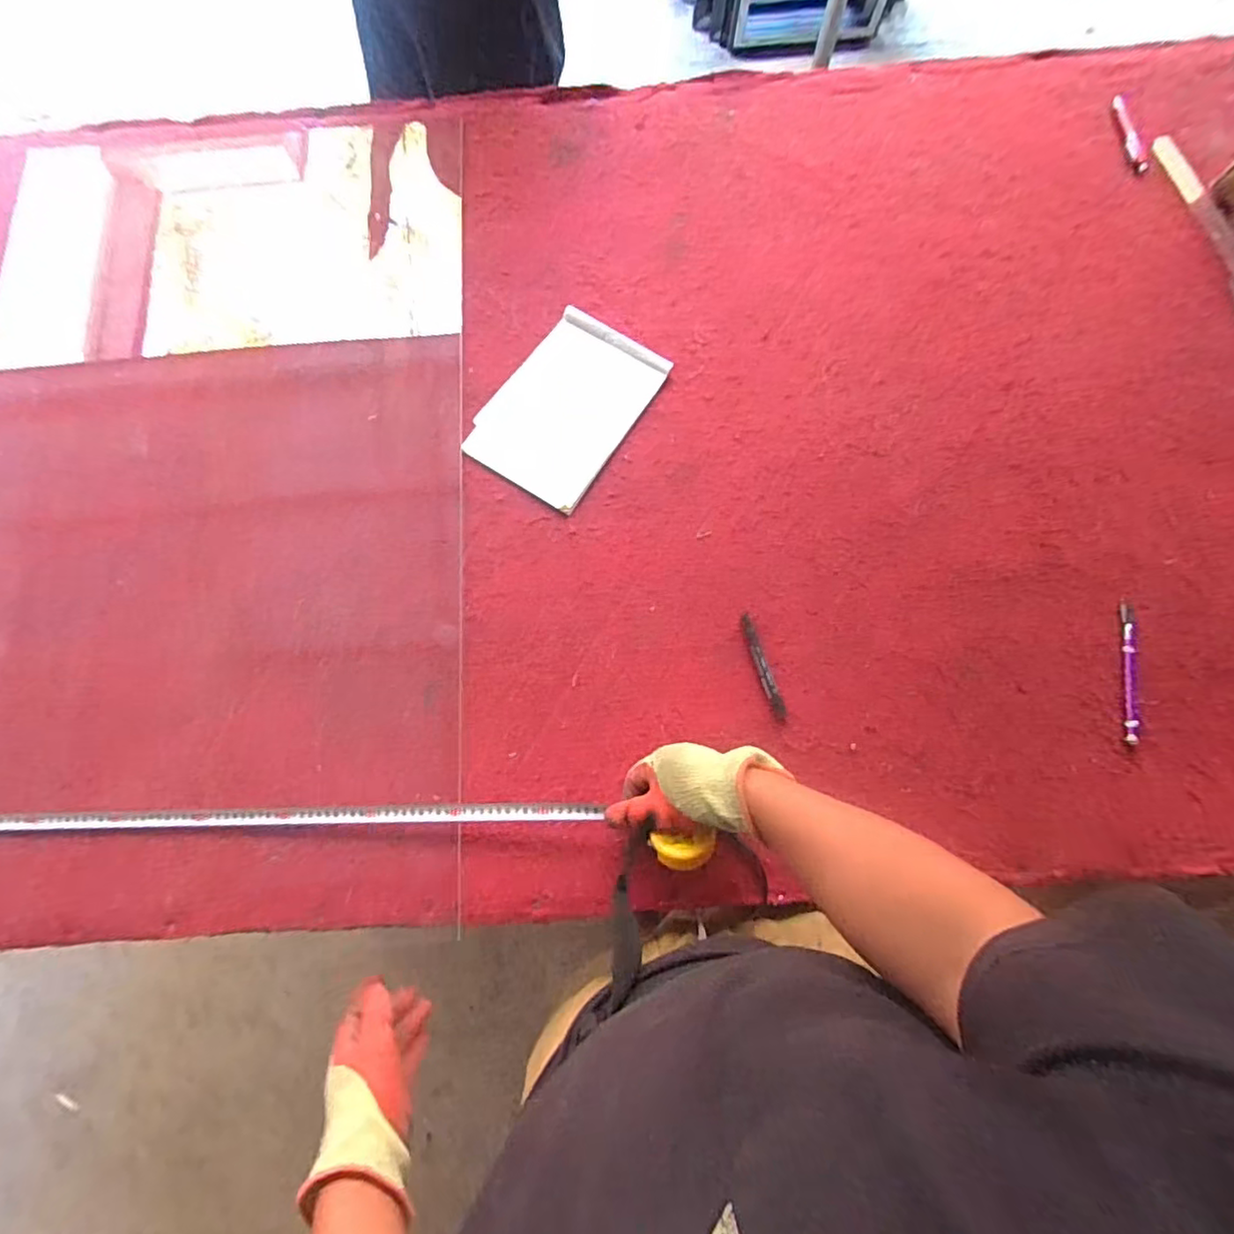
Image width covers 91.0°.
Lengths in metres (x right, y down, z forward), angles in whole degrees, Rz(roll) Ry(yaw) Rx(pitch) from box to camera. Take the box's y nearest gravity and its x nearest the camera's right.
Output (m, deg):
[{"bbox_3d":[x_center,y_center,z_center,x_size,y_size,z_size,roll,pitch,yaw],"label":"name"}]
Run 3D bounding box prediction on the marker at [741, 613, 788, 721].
[{"bbox_3d":[0.177,0.059,0.735,0.017,0.011,0.135,-16,75,-4],"label":"marker"}]

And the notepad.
[{"bbox_3d":[-0.068,-0.290,0.827,0.187,0.018,0.258,33,77,9],"label":"notepad"}]

